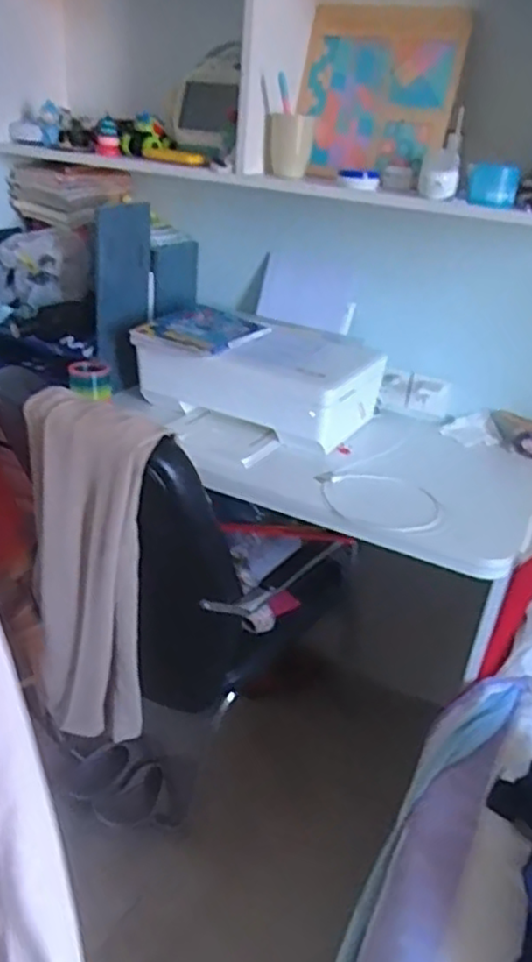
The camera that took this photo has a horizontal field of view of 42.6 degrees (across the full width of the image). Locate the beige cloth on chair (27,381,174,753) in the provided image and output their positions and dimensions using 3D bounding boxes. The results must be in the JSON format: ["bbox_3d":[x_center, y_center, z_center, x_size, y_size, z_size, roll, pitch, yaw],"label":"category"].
[{"bbox_3d":[-0.283,0.155,1.125,0.212,0.564,0.138,3,28,-3],"label":"beige cloth on chair"}]

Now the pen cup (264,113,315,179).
[{"bbox_3d":[0.038,-0.608,1.239,0.085,0.102,0.090,3,28,-3],"label":"pen cup"}]

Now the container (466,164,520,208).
[{"bbox_3d":[0.358,-0.471,1.085,0.079,0.057,0.058,10,28,11],"label":"container"}]

